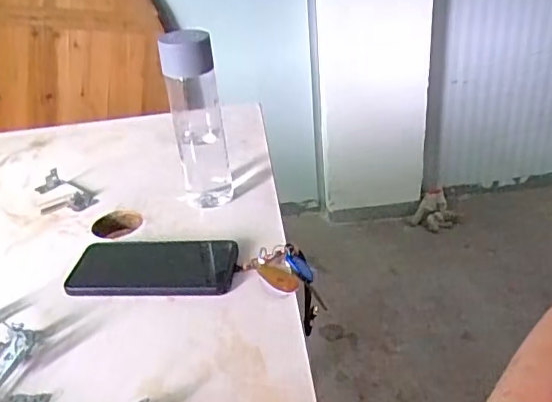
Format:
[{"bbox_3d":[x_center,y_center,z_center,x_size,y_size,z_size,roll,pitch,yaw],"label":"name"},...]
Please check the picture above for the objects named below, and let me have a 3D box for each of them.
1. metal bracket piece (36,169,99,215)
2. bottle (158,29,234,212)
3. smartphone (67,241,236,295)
[{"bbox_3d":[-0.275,-0.014,0.725,0.065,0.021,0.101,-18,33,-22],"label":"metal bracket piece"},{"bbox_3d":[-0.090,-0.090,0.640,0.058,0.213,0.061,-7,31,-5],"label":"bottle"},{"bbox_3d":[-0.128,0.067,0.573,0.167,0.013,0.077,0,31,6],"label":"smartphone"}]

